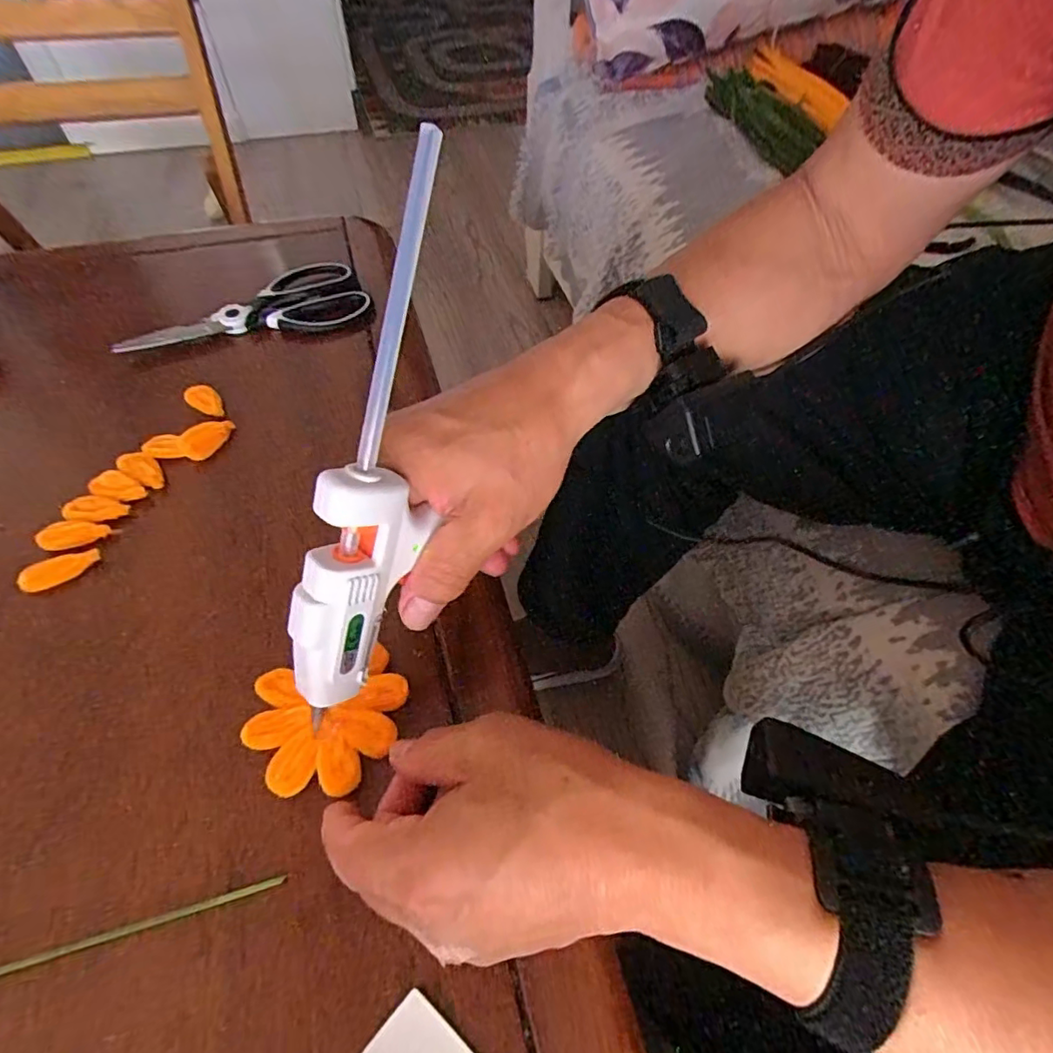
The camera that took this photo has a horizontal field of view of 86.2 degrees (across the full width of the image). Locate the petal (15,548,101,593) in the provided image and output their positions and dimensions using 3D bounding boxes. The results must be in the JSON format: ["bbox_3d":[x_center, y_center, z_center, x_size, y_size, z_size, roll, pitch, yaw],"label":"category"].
[{"bbox_3d":[-0.282,0.027,0.341,0.043,0.010,0.017,-23,58,-17],"label":"petal"}]

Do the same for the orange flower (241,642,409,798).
[{"bbox_3d":[-0.101,0.100,0.287,0.076,0.008,0.065,-10,55,-9],"label":"orange flower"}]

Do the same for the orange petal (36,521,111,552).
[{"bbox_3d":[-0.285,0.005,0.353,0.038,0.006,0.017,-12,56,-10],"label":"orange petal"}]

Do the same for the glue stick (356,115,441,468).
[{"bbox_3d":[-0.050,-0.081,0.212,0.008,0.121,0.008,22,20,14],"label":"glue stick"}]

